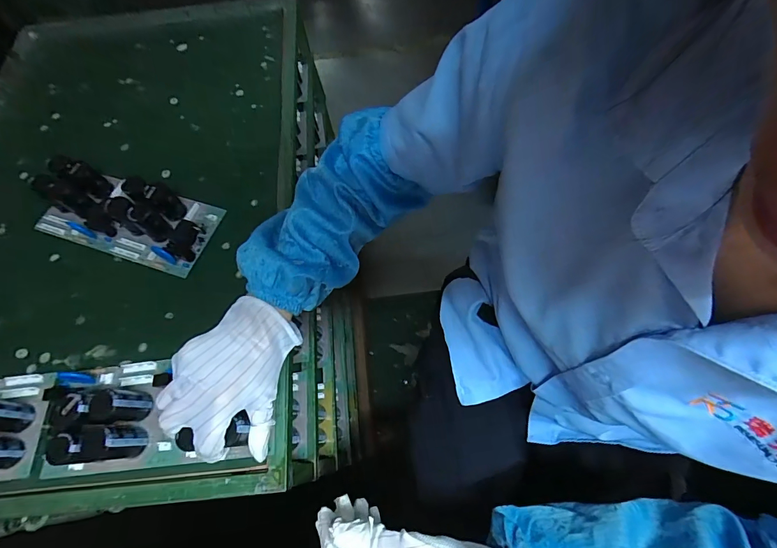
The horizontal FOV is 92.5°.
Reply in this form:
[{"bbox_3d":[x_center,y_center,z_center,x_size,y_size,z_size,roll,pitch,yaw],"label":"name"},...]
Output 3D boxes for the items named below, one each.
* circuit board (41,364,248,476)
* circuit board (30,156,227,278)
[{"bbox_3d":[-0.306,0.148,0.394,0.141,0.062,0.110,-7,65,2],"label":"circuit board"},{"bbox_3d":[-0.368,-0.086,0.512,0.246,0.061,0.107,16,68,12],"label":"circuit board"}]

